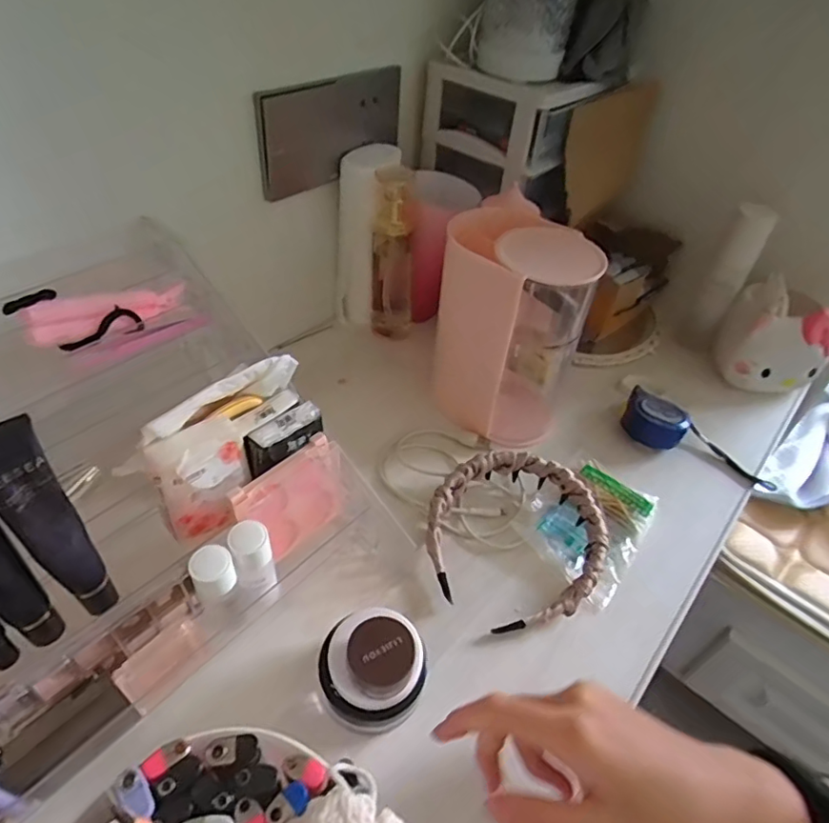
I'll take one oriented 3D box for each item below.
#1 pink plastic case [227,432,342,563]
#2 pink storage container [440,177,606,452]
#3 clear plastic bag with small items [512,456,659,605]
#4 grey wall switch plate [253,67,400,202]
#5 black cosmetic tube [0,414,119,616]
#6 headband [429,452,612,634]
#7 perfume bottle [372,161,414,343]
[{"bbox_3d":[-0.084,0.063,0.377,0.016,0.078,0.074,35,52,26],"label":"pink plastic case"},{"bbox_3d":[0.088,-0.073,0.494,0.093,0.184,0.103,-27,53,-29],"label":"pink storage container"},{"bbox_3d":[0.147,0.089,0.462,0.094,0.028,0.112,37,52,28],"label":"clear plastic bag with small items"},{"bbox_3d":[-0.070,-0.265,0.516,0.018,0.087,0.175,31,50,22],"label":"grey wall switch plate"},{"bbox_3d":[-0.183,0.062,0.282,0.014,0.142,0.029,33,51,25],"label":"black cosmetic tube"},{"bbox_3d":[0.079,0.096,0.433,0.136,0.036,0.138,3,45,-3],"label":"headband"},{"bbox_3d":[-0.021,-0.159,0.583,0.044,0.185,0.035,3,45,-3],"label":"perfume bottle"}]

